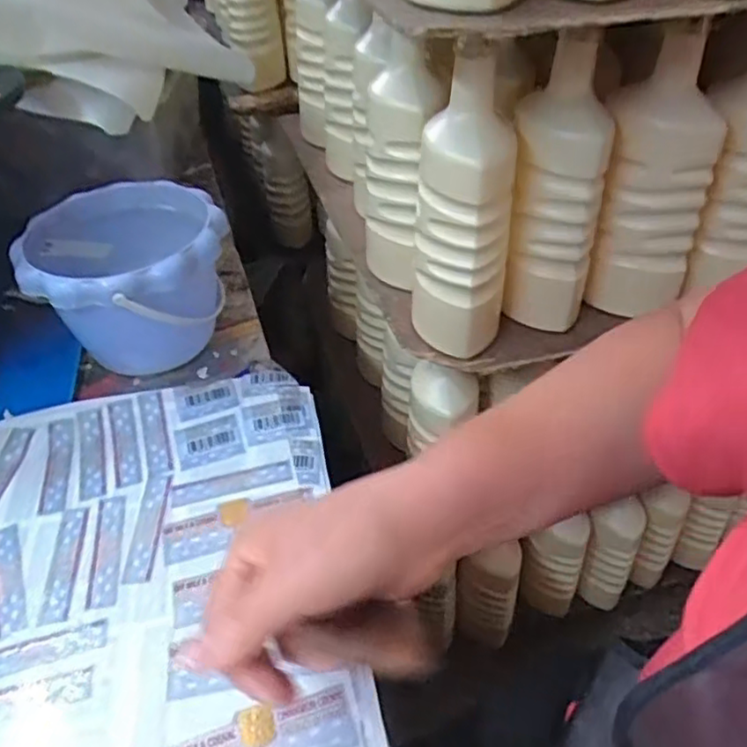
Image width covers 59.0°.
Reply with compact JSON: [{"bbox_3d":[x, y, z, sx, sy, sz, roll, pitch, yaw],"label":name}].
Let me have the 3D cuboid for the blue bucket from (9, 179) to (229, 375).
[{"bbox_3d":[-0.197,-0.072,0.551,0.150,0.116,0.156,-2,43,2],"label":"blue bucket"}]

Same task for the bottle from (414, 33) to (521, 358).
[{"bbox_3d":[0.066,-0.108,0.493,0.073,0.232,0.057,3,44,6],"label":"bottle"}]

